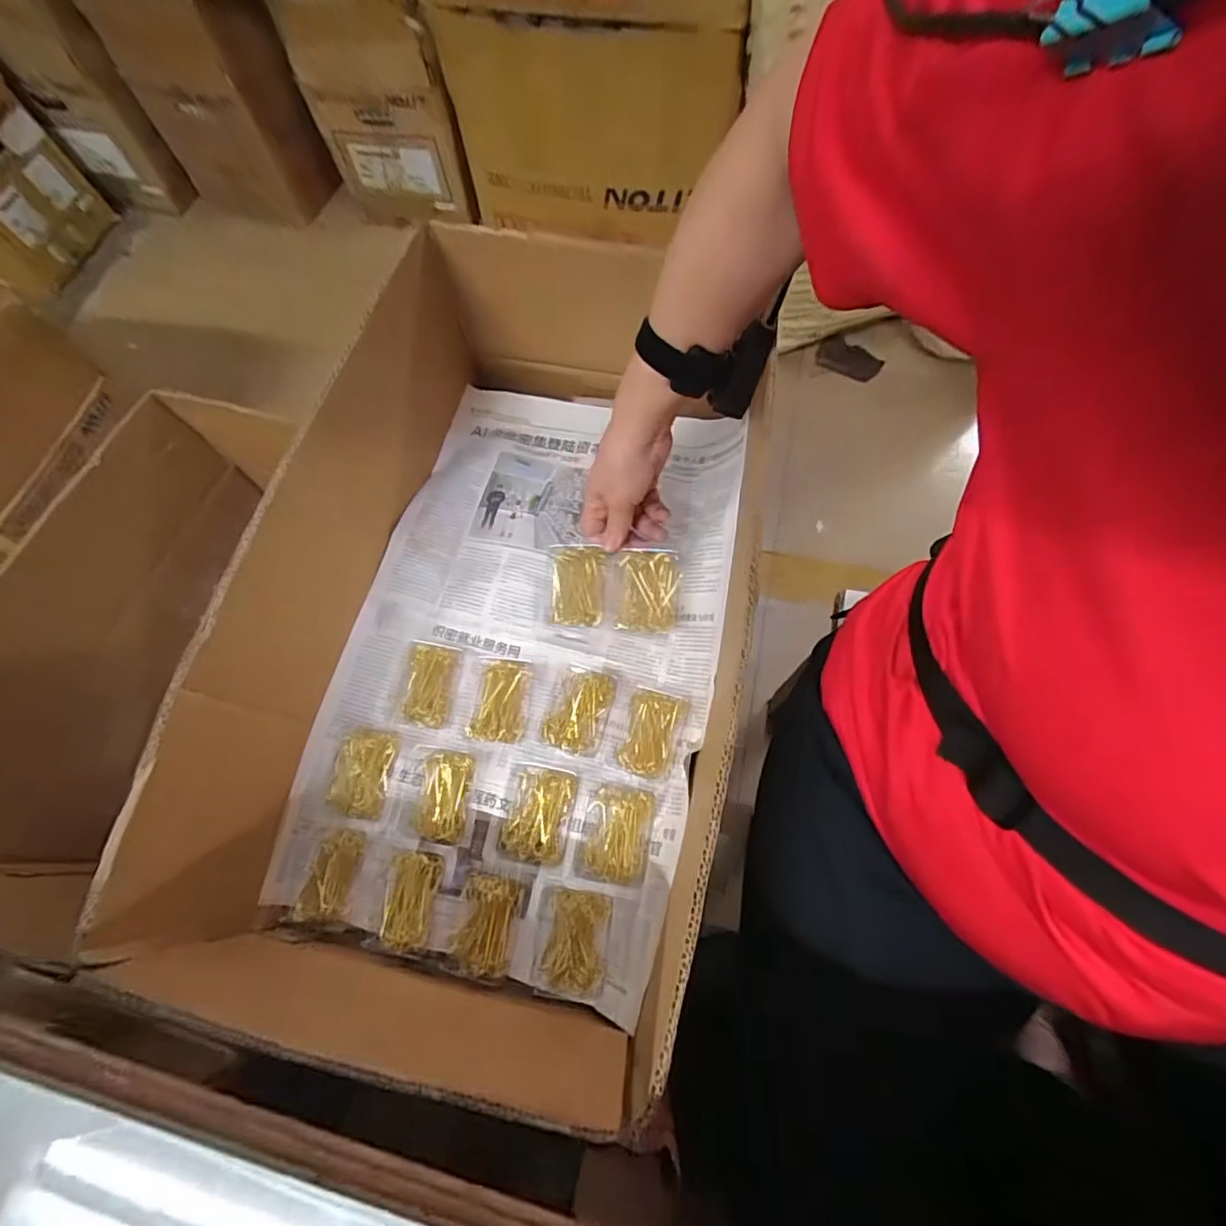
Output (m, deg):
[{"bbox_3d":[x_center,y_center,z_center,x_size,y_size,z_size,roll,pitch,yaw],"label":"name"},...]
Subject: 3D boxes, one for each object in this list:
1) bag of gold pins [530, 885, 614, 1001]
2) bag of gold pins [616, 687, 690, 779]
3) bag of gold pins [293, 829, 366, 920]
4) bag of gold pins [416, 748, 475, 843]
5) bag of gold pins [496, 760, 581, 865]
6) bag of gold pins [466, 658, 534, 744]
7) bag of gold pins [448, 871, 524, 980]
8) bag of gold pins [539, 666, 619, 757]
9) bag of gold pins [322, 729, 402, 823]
[{"bbox_3d":[-0.033,0.259,0.466,0.057,0.014,0.075,6,68,6],"label":"bag of gold pins"},{"bbox_3d":[0.033,0.104,0.514,0.049,0.025,0.076,17,70,10],"label":"bag of gold pins"},{"bbox_3d":[-0.231,0.216,0.486,0.036,0.022,0.073,14,69,10],"label":"bag of gold pins"},{"bbox_3d":[-0.147,0.157,0.508,0.044,0.023,0.072,5,68,6],"label":"bag of gold pins"},{"bbox_3d":[-0.064,0.166,0.492,0.058,0.026,0.078,9,69,8],"label":"bag of gold pins"},{"bbox_3d":[-0.100,0.078,0.528,0.047,0.024,0.075,5,68,6],"label":"bag of gold pins"},{"bbox_3d":[-0.104,0.249,0.473,0.049,0.029,0.074,8,68,7],"label":"bag of gold pins"},{"bbox_3d":[-0.030,0.086,0.523,0.051,0.028,0.075,16,70,10],"label":"bag of gold pins"},{"bbox_3d":[-0.216,0.137,0.507,0.043,0.019,0.072,6,68,6],"label":"bag of gold pins"}]

